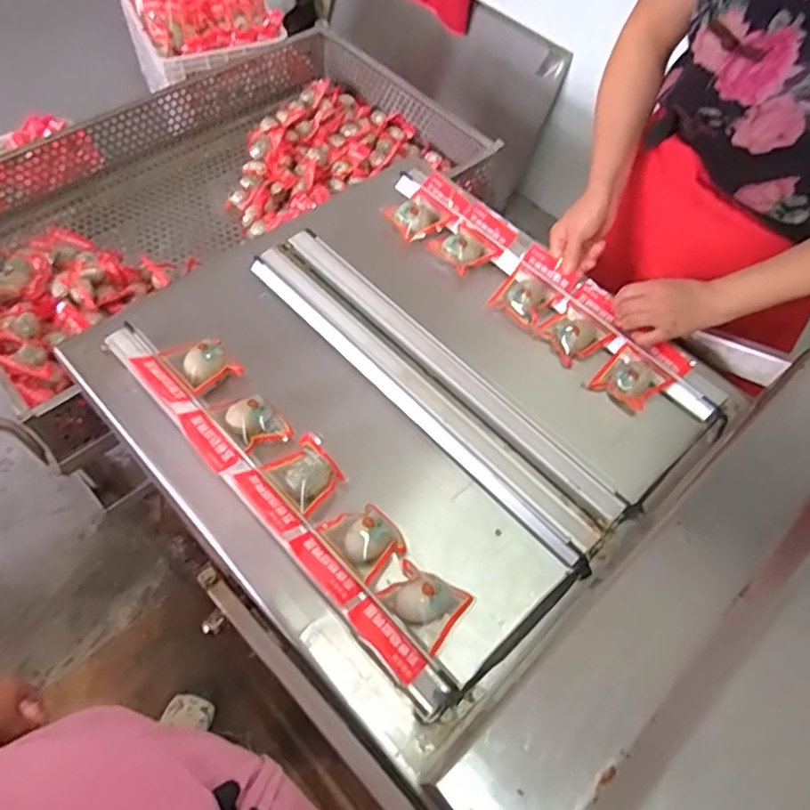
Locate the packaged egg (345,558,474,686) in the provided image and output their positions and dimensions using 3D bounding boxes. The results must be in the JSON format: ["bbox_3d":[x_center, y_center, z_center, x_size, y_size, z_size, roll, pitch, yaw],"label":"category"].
[{"bbox_3d":[0.008,0.227,0.674,0.092,0.056,0.122,38,62,18],"label":"packaged egg"}]

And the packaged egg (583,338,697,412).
[{"bbox_3d":[0.339,-0.047,0.888,0.124,0.044,0.085,-34,66,-23],"label":"packaged egg"}]

